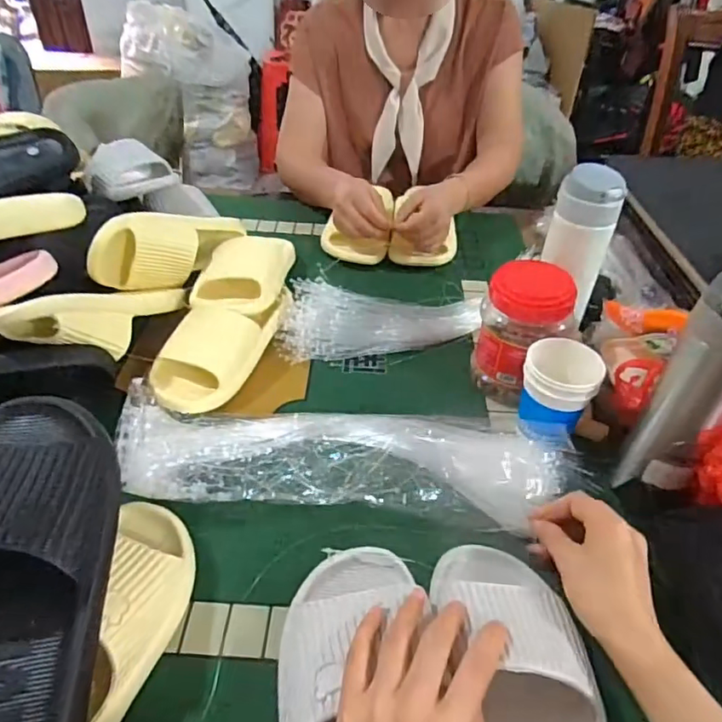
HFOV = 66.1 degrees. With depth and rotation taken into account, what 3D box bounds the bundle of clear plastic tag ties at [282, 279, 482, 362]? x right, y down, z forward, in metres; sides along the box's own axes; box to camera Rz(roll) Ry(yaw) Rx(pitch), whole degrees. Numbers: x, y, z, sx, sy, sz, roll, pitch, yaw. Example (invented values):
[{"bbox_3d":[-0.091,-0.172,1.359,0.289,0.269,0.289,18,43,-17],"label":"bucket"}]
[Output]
[{"bbox_3d":[0.026,-0.049,0.700,0.251,0.031,0.121,1,40,-1],"label":"bundle of clear plastic tag ties"}]

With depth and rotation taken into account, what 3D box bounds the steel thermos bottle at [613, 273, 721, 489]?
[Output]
[{"bbox_3d":[0.277,0.023,0.449,0.063,0.188,0.058,32,48,31],"label":"steel thermos bottle"}]

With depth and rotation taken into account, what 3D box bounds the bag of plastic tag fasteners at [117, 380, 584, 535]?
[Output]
[{"bbox_3d":[-0.013,0.081,0.508,0.389,0.054,0.122,4,40,1],"label":"bag of plastic tag fasteners"}]

